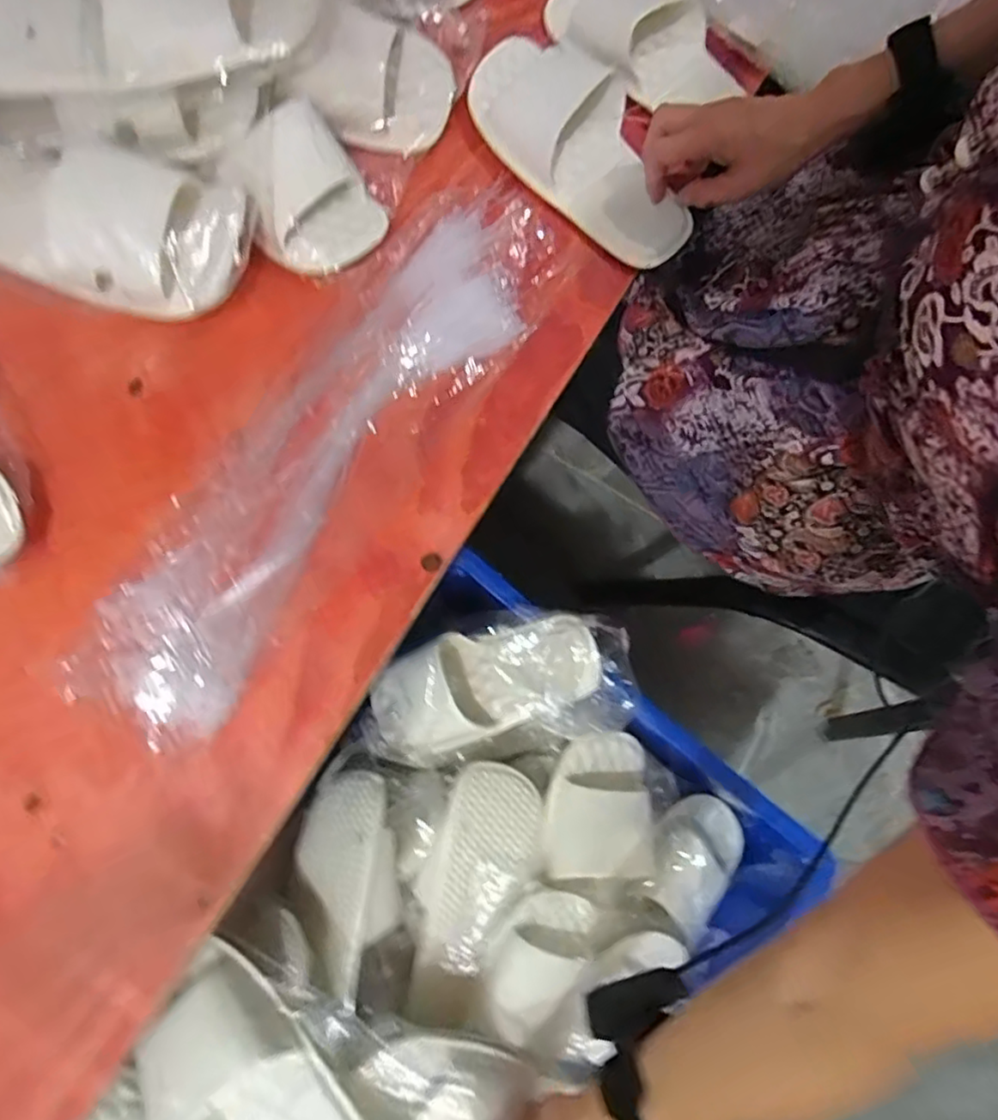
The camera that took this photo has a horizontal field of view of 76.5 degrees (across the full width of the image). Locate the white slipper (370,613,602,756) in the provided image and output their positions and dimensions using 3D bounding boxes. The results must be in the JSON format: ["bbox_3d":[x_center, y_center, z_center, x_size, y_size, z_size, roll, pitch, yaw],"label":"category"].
[{"bbox_3d":[-0.022,0.118,0.584,0.231,0.061,0.104,-21,80,18],"label":"white slipper"}]

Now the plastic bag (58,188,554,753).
[{"bbox_3d":[-0.125,-0.094,0.478,0.130,0.043,0.505,35,81,5],"label":"plastic bag"}]

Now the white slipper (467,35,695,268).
[{"bbox_3d":[0.071,-0.351,0.535,0.099,0.047,0.230,-42,92,-8],"label":"white slipper"}]

